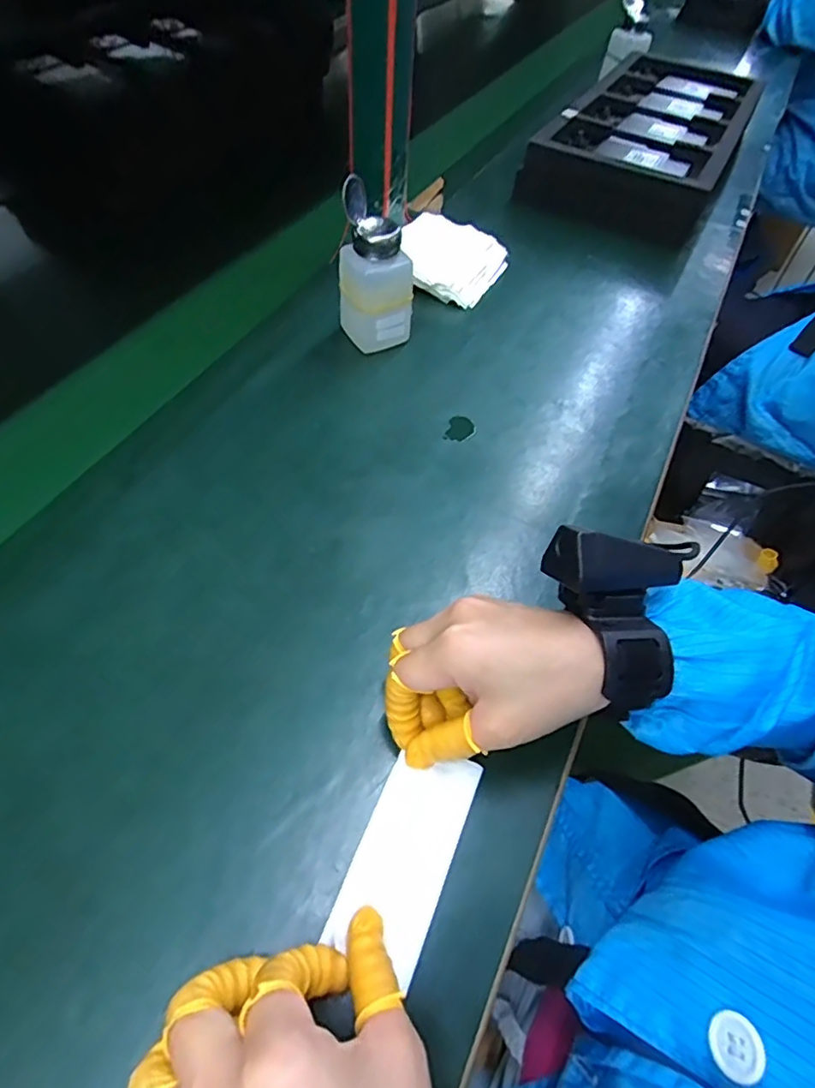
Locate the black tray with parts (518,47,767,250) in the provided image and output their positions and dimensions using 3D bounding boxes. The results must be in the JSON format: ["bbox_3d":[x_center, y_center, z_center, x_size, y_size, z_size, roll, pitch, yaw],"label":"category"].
[{"bbox_3d":[0.336,-0.582,0.807,0.236,0.079,0.479,22,57,10],"label":"black tray with parts"}]

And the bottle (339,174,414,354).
[{"bbox_3d":[-0.030,-0.233,0.493,0.053,0.126,0.055,-28,63,-22],"label":"bottle"}]

